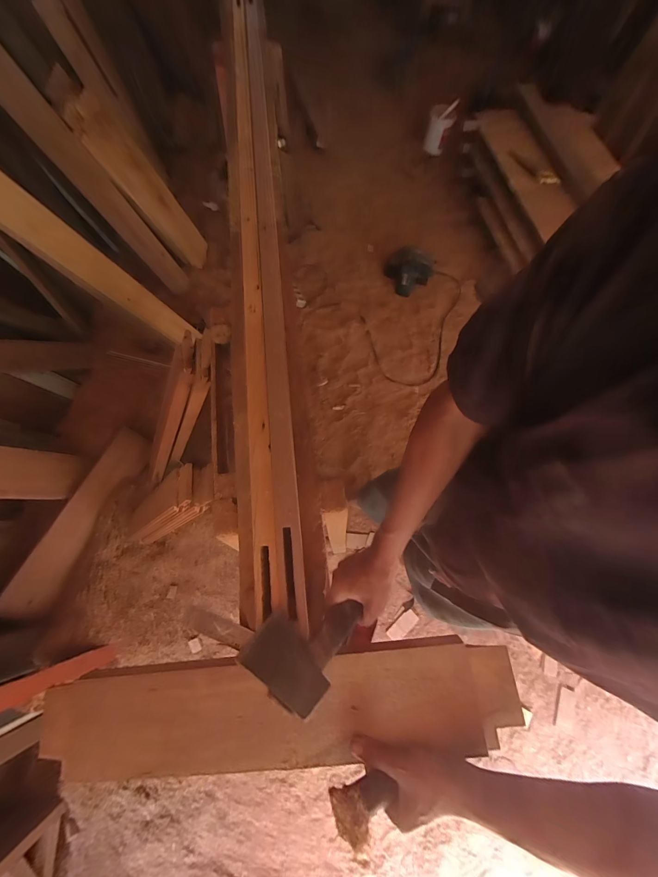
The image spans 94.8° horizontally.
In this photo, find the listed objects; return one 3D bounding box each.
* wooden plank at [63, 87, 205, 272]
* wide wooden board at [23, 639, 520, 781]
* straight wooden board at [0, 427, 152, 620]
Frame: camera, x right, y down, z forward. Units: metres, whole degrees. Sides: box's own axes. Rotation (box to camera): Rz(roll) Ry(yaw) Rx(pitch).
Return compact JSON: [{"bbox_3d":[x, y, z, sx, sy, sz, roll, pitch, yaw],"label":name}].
[{"bbox_3d":[-0.786,-1.086,1.352,0.037,0.657,0.228,6,76,19],"label":"wooden plank"},{"bbox_3d":[-0.082,0.386,0.435,0.666,0.029,0.127,-8,69,4],"label":"wide wooden board"},{"bbox_3d":[-0.794,0.240,0.994,0.049,0.130,0.618,-13,47,41],"label":"straight wooden board"}]

